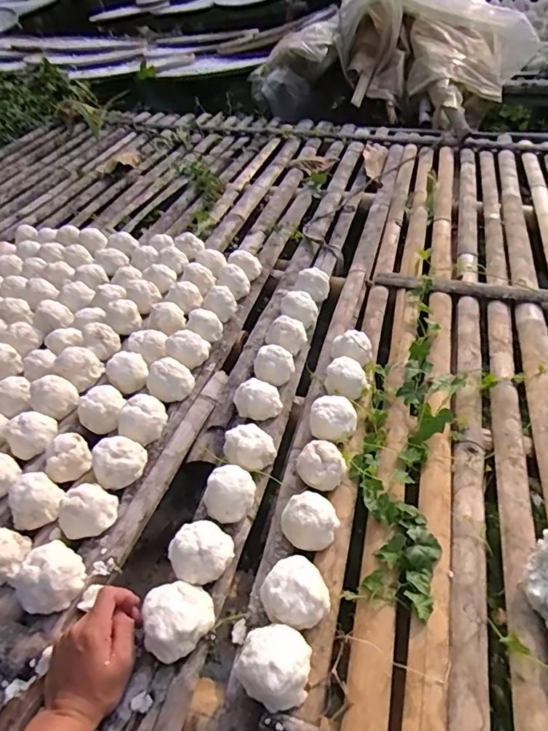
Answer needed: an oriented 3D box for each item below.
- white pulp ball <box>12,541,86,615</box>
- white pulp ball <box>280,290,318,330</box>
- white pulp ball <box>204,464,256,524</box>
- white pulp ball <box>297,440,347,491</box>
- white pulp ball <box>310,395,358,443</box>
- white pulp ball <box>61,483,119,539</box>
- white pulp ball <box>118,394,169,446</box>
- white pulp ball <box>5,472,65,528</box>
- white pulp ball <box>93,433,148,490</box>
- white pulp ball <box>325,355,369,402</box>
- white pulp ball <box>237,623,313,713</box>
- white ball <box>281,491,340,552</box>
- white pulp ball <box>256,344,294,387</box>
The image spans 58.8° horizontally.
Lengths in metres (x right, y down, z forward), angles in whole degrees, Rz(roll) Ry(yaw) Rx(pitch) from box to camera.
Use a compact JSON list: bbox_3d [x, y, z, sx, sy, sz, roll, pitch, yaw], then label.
[{"bbox_3d":[-0.268,0.250,0.577,0.071,0.047,0.075,30,54,32],"label":"white pulp ball"},{"bbox_3d":[0.051,-0.107,0.949,0.072,0.056,0.071,-22,45,-17],"label":"white pulp ball"},{"bbox_3d":[-0.060,0.166,0.645,0.070,0.053,0.070,-12,43,-7],"label":"white pulp ball"},{"bbox_3d":[0.064,0.139,0.670,0.058,0.046,0.053,-3,45,3],"label":"white pulp ball"},{"bbox_3d":[0.090,0.090,0.741,0.071,0.061,0.075,1,43,8],"label":"white pulp ball"},{"bbox_3d":[-0.251,0.191,0.646,0.073,0.048,0.063,-10,43,-4],"label":"white pulp ball"},{"bbox_3d":[-0.205,0.084,0.764,0.064,0.054,0.076,18,48,24],"label":"white pulp ball"},{"bbox_3d":[-0.322,0.185,0.656,0.065,0.047,0.067,-3,45,3],"label":"white pulp ball"},{"bbox_3d":[-0.224,0.138,0.704,0.076,0.052,0.066,-23,45,-18],"label":"white pulp ball"},{"bbox_3d":[0.118,0.023,0.792,0.064,0.052,0.068,-3,45,3],"label":"white pulp ball"},{"bbox_3d":[0.002,0.299,0.489,0.066,0.049,0.066,-3,45,3],"label":"white pulp ball"},{"bbox_3d":[0.046,0.192,0.607,0.069,0.045,0.064,-18,44,-13],"label":"white ball"},{"bbox_3d":[0.001,0.003,0.838,0.071,0.055,0.064,-5,42,0],"label":"white pulp ball"}]

